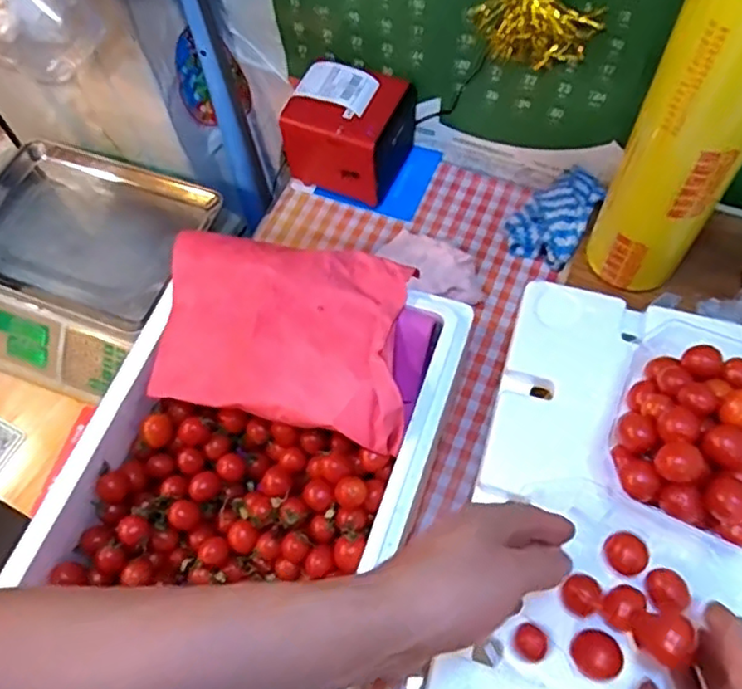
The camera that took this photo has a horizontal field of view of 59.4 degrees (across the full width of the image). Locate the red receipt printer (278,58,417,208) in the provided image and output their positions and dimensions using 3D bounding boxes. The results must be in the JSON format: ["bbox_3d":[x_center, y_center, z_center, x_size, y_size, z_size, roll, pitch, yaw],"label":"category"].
[{"bbox_3d":[-0.026,-0.264,0.811,0.136,0.134,0.117,26,67,16],"label":"red receipt printer"}]

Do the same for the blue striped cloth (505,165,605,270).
[{"bbox_3d":[0.217,-0.156,0.780,0.090,0.043,0.118,26,67,17],"label":"blue striped cloth"}]

